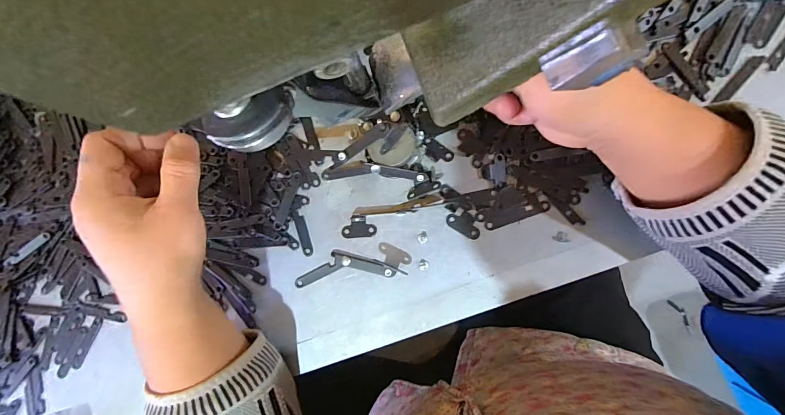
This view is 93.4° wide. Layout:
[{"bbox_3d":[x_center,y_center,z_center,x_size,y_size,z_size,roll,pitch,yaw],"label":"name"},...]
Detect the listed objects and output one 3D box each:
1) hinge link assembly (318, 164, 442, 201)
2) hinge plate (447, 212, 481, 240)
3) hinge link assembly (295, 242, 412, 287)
[{"bbox_3d":[-0.011,-0.023,0.305,0.097,0.011,0.022,8,90,6],"label":"hinge link assembly"},{"bbox_3d":[0.059,0.013,0.298,0.029,0.004,0.016,33,92,6],"label":"hinge plate"},{"bbox_3d":[-0.034,0.048,0.308,0.096,0.005,0.026,-8,88,6],"label":"hinge link assembly"}]

